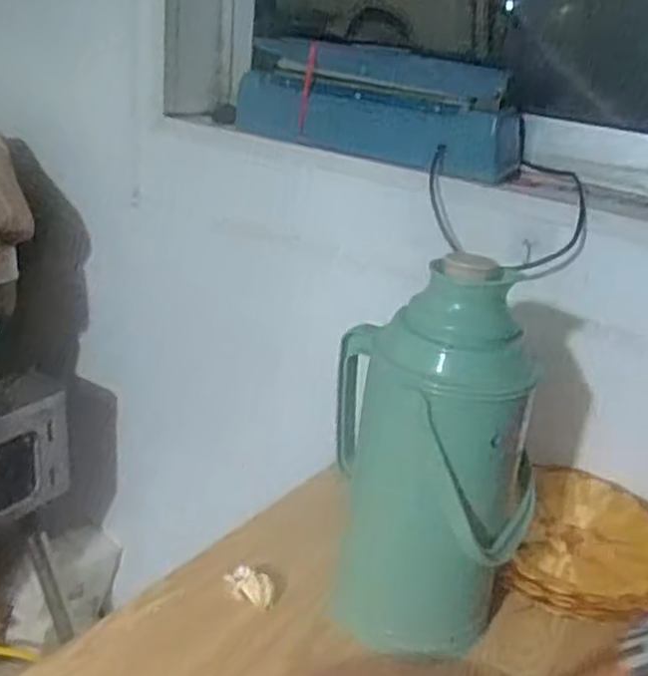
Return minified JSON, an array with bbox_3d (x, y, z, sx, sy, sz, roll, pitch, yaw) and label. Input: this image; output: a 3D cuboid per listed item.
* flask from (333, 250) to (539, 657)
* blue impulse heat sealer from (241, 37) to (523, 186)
[{"bbox_3d":[0.105,0.113,0.730,0.168,0.361,0.162,3,22,-6],"label":"flask"},{"bbox_3d":[0.062,-0.340,1.114,0.450,0.141,0.101,22,27,35],"label":"blue impulse heat sealer"}]

